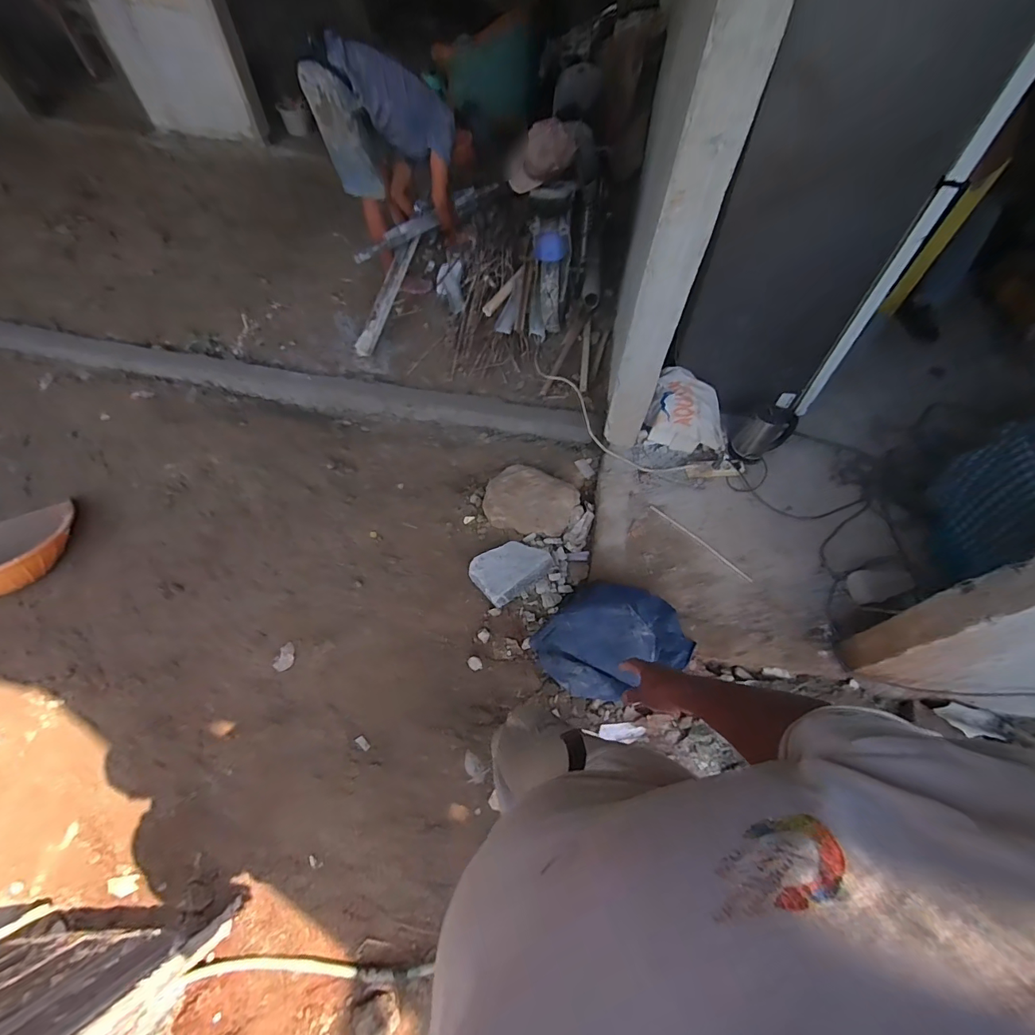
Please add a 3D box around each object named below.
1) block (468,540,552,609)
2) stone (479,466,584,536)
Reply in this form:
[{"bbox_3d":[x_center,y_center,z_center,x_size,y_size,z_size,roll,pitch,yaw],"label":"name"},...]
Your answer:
[{"bbox_3d":[-0.033,0.163,1.549,0.253,0.116,0.215,-37,67,-20],"label":"block"},{"bbox_3d":[0.035,-0.056,1.684,0.345,0.112,0.246,21,62,11],"label":"stone"}]

